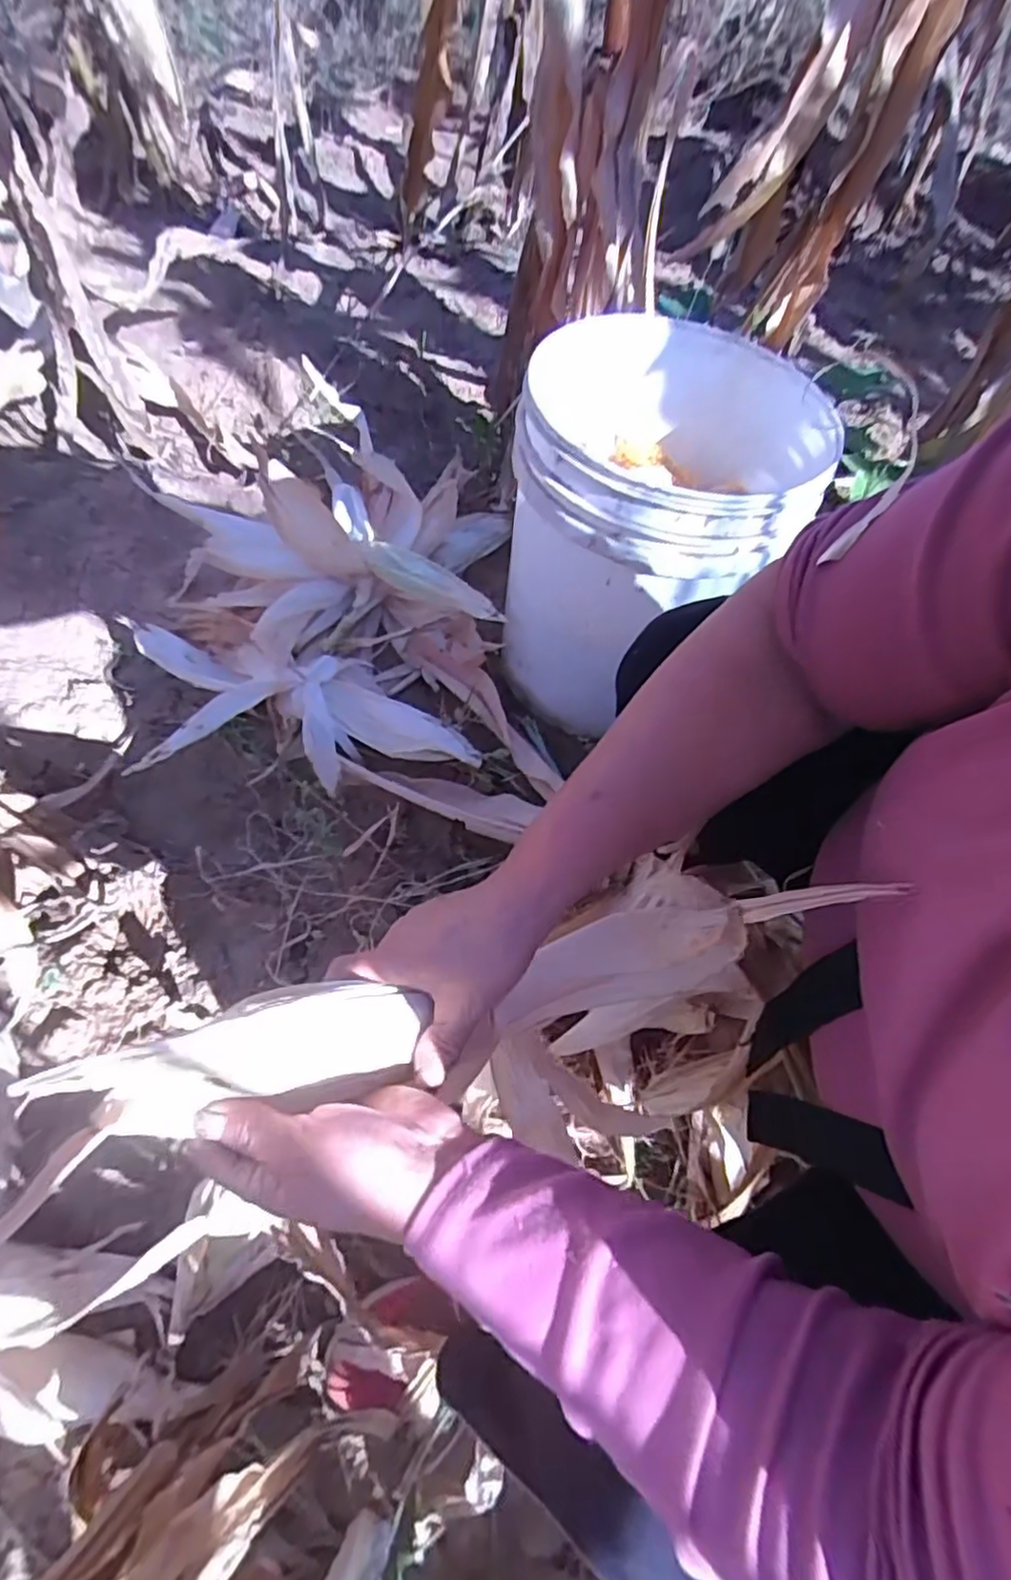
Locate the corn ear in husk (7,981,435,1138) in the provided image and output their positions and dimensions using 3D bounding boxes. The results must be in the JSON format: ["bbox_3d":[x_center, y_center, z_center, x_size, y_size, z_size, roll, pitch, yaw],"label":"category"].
[{"bbox_3d":[-0.118,0.127,0.326,0.181,0.043,0.051,5,60,-41],"label":"corn ear in husk"}]

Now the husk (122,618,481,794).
[{"bbox_3d":[-0.246,-0.100,0.819,0.418,0.079,0.169,4,67,2],"label":"husk"}]

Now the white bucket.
[{"bbox_3d":[0.161,-0.294,0.766,0.288,0.336,0.327,13,68,6],"label":"white bucket"}]

